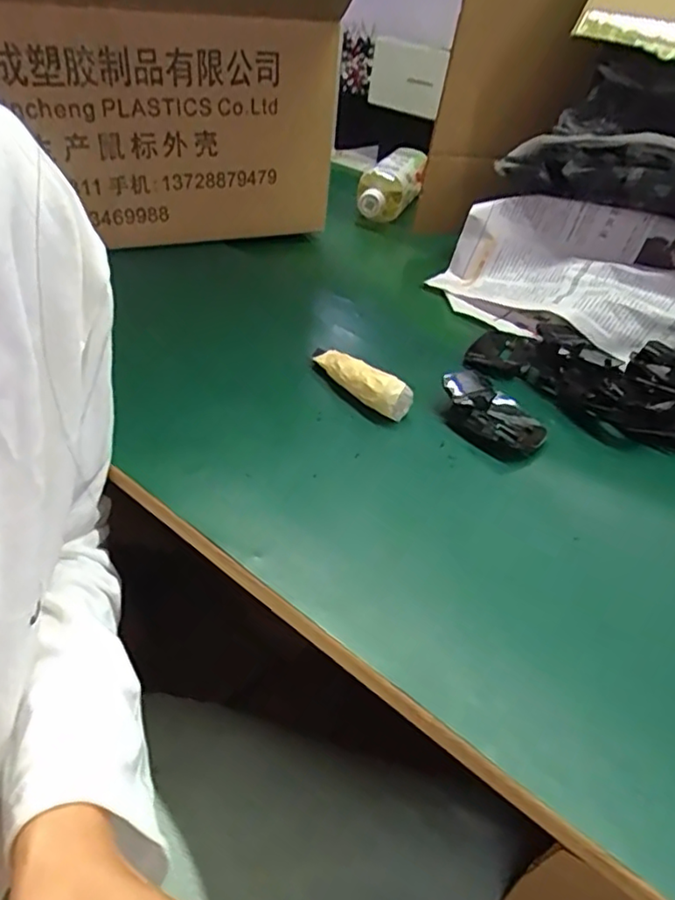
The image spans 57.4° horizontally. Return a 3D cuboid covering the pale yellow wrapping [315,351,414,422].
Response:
[{"bbox_3d":[0.014,-0.053,0.464,0.092,0.029,0.023,34,46,30],"label":"pale yellow wrapping"}]

